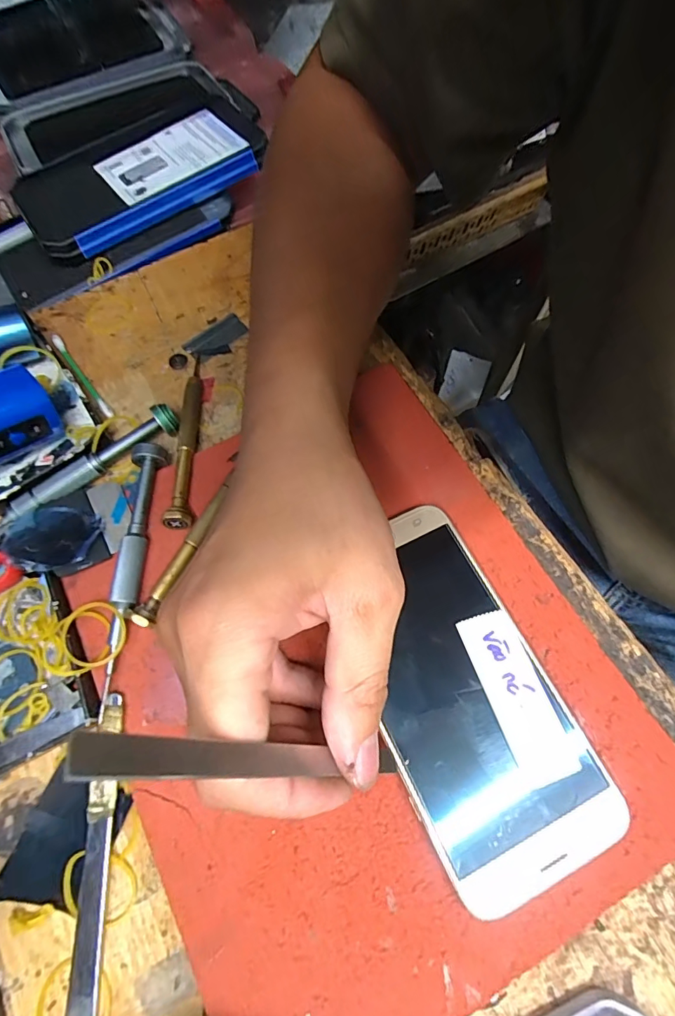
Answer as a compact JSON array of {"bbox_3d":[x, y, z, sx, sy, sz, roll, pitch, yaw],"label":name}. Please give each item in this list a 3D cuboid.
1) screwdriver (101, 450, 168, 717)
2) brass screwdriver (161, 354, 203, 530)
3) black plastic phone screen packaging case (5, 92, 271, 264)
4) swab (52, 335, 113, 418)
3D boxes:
[{"bbox_3d":[-0.096,0.026,0.214,0.012,0.014,0.121,2,68,1],"label":"screwdriver"},{"bbox_3d":[-0.081,-0.040,0.244,0.013,0.013,0.105,-3,68,-1],"label":"brass screwdriver"},{"bbox_3d":[-0.141,-0.247,0.336,0.179,0.020,0.096,-31,71,-12],"label":"black plastic phone screen packaging case"},{"bbox_3d":[-0.147,-0.077,0.263,0.005,0.005,0.067,-36,72,-13],"label":"swab"}]

